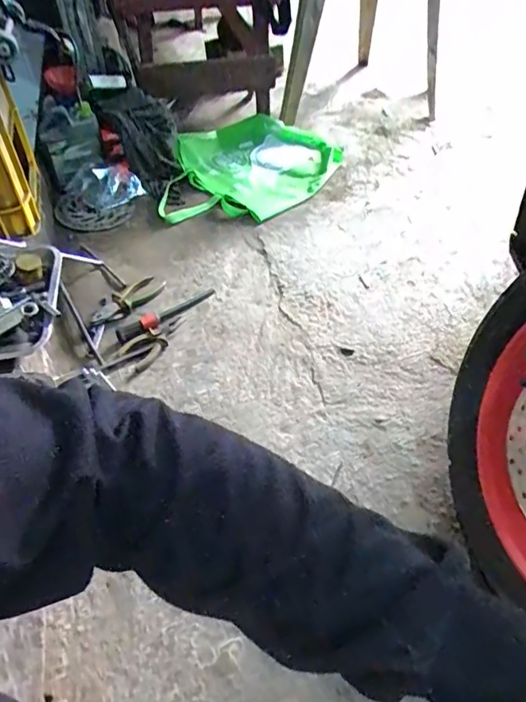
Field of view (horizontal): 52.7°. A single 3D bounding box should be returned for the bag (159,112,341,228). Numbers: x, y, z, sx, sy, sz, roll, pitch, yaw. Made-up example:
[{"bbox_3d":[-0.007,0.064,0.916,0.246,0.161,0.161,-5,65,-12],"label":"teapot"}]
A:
[{"bbox_3d":[-0.049,-0.482,1.383,0.367,0.086,0.537,25,55,22],"label":"bag"}]

